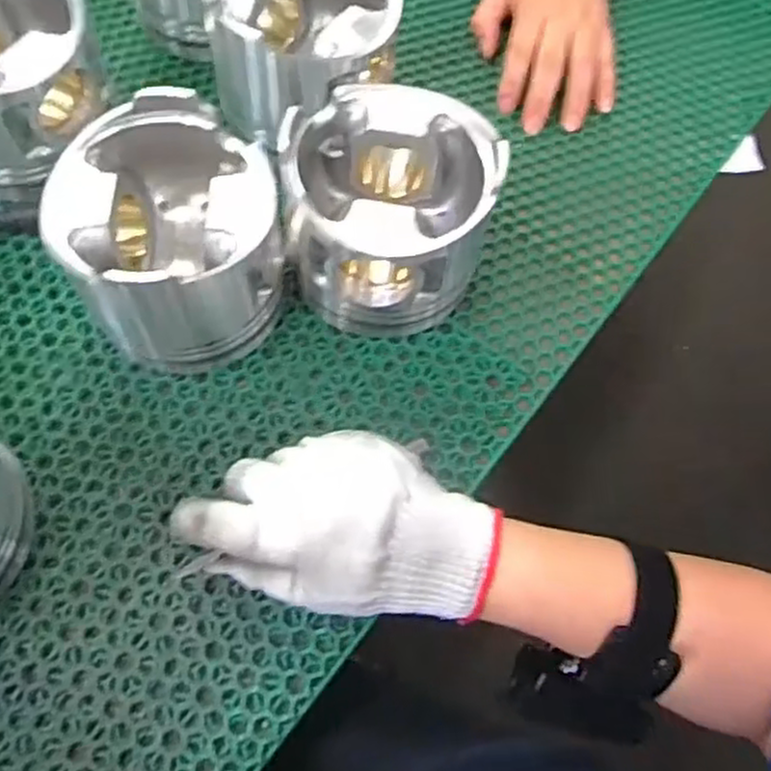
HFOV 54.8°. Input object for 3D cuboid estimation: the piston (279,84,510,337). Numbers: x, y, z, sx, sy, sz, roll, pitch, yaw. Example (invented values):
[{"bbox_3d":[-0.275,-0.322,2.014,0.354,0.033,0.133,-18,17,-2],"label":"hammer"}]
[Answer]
[{"bbox_3d":[0.003,-0.096,0.422,0.109,0.104,0.109,1,66,-2],"label":"piston"}]

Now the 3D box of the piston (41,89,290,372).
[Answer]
[{"bbox_3d":[-0.113,-0.078,0.406,0.106,0.098,0.106,1,66,-2],"label":"piston"}]

